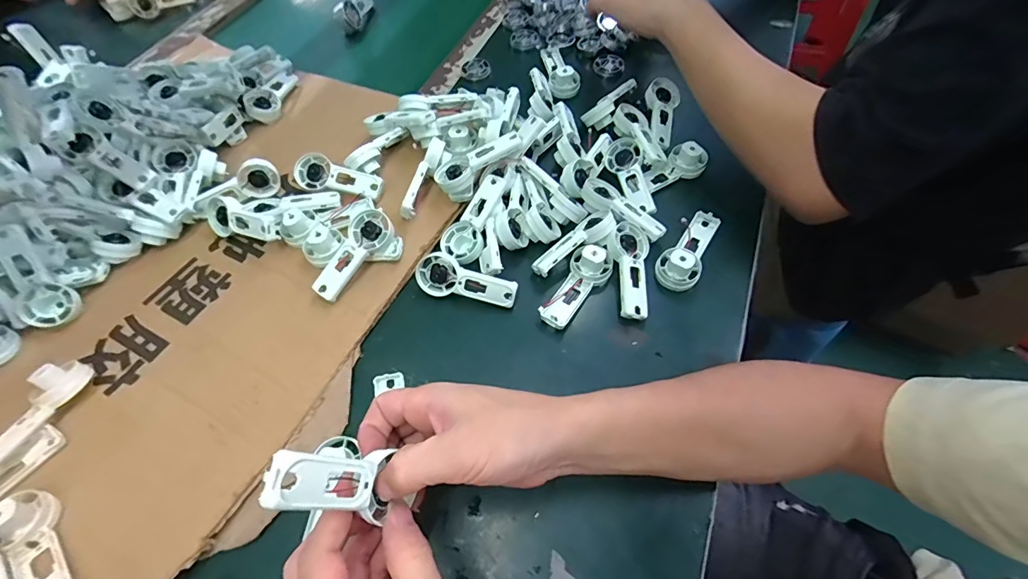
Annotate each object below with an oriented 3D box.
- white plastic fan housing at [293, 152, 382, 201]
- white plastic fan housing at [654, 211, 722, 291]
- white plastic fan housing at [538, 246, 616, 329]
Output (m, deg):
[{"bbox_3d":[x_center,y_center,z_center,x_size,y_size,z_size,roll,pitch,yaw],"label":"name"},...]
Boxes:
[{"bbox_3d":[-0.186,-0.115,0.469,0.097,0.017,0.037,20,87,9],"label":"white plastic fan housing"},{"bbox_3d":[0.167,-0.042,0.420,0.039,0.025,0.092,26,64,18],"label":"white plastic fan housing"},{"bbox_3d":[0.059,-0.003,0.405,0.036,0.032,0.088,26,64,18],"label":"white plastic fan housing"}]

